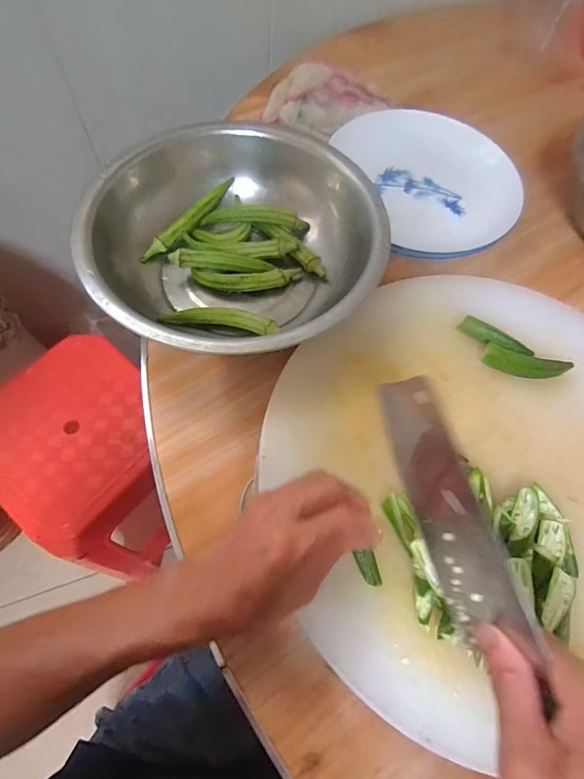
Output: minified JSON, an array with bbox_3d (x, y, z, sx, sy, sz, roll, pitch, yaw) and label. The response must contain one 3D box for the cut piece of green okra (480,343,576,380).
[{"bbox_3d":[0.230,-0.024,0.393,0.085,0.016,0.021,12,65,3],"label":"cut piece of green okra"}]

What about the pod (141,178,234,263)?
[{"bbox_3d":[-0.115,-0.193,0.457,0.021,0.017,0.142,38,69,14],"label":"pod"}]

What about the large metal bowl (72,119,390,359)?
[{"bbox_3d":[-0.057,-0.144,0.421,0.283,0.083,0.263,1,65,-2],"label":"large metal bowl"}]

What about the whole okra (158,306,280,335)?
[{"bbox_3d":[-0.073,-0.073,0.413,0.118,0.018,0.027,8,65,1],"label":"whole okra"}]

